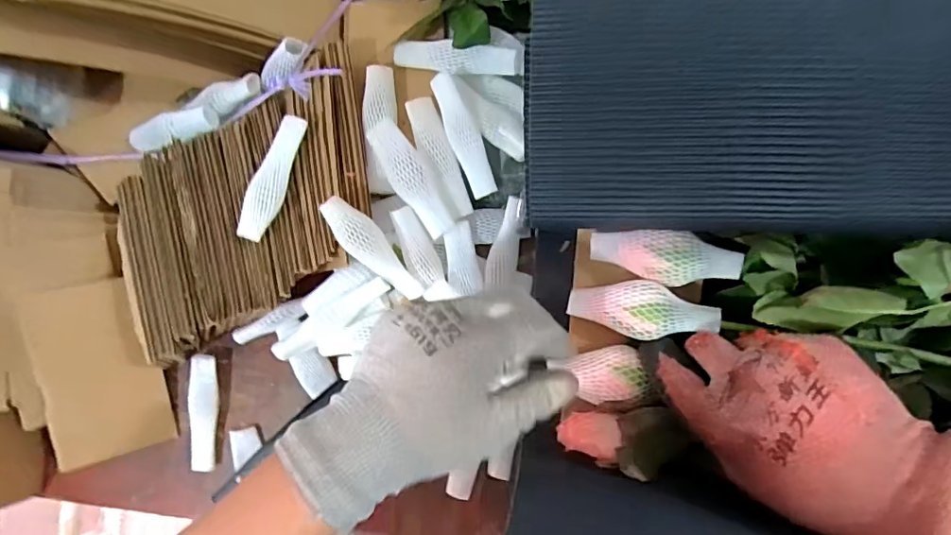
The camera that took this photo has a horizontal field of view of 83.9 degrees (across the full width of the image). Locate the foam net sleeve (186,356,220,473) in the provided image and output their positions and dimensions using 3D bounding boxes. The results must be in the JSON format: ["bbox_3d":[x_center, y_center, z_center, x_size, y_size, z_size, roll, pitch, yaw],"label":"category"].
[{"bbox_3d":[-0.221,0.117,0.426,0.023,0.013,0.090,-1,86,8],"label":"foam net sleeve"}]

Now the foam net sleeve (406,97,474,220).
[{"bbox_3d":[-0.027,-0.080,0.385,0.022,0.012,0.089,-19,83,6],"label":"foam net sleeve"}]

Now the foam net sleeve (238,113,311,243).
[{"bbox_3d":[-0.141,-0.063,0.369,0.020,0.019,0.091,14,88,9],"label":"foam net sleeve"}]

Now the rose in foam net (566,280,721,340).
[{"bbox_3d":[0.096,0.025,0.314,0.087,0.022,0.032,7,86,31],"label":"rose in foam net"}]

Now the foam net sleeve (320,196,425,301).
[{"bbox_3d":[-0.072,-0.011,0.368,0.025,0.013,0.090,-39,112,4],"label":"foam net sleeve"}]

